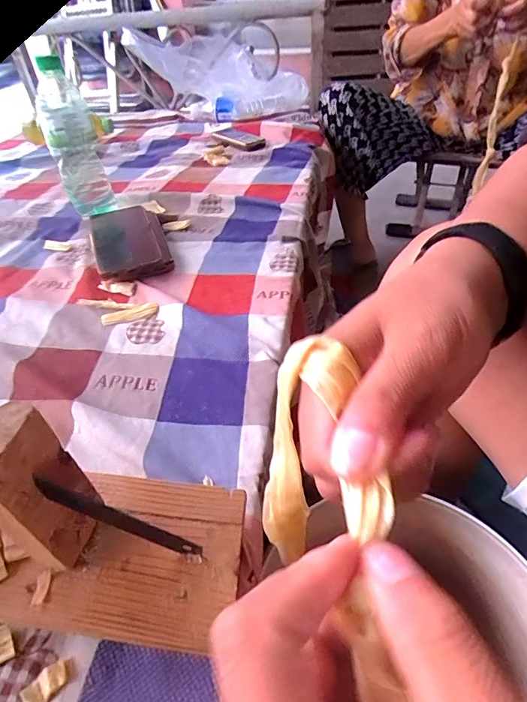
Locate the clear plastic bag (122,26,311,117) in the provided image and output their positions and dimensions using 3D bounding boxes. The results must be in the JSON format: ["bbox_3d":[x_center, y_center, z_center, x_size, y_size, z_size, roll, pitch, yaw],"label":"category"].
[{"bbox_3d":[-0.115,-0.668,1.017,0.406,0.188,0.261,-20,45,-17],"label":"clear plastic bag"}]

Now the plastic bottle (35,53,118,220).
[{"bbox_3d":[-0.266,-0.288,0.596,0.066,0.202,0.080,-17,45,-14],"label":"plastic bottle"}]

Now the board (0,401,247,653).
[{"bbox_3d":[-0.081,0.092,0.226,0.128,0.132,0.087,3,44,7],"label":"board"}]

